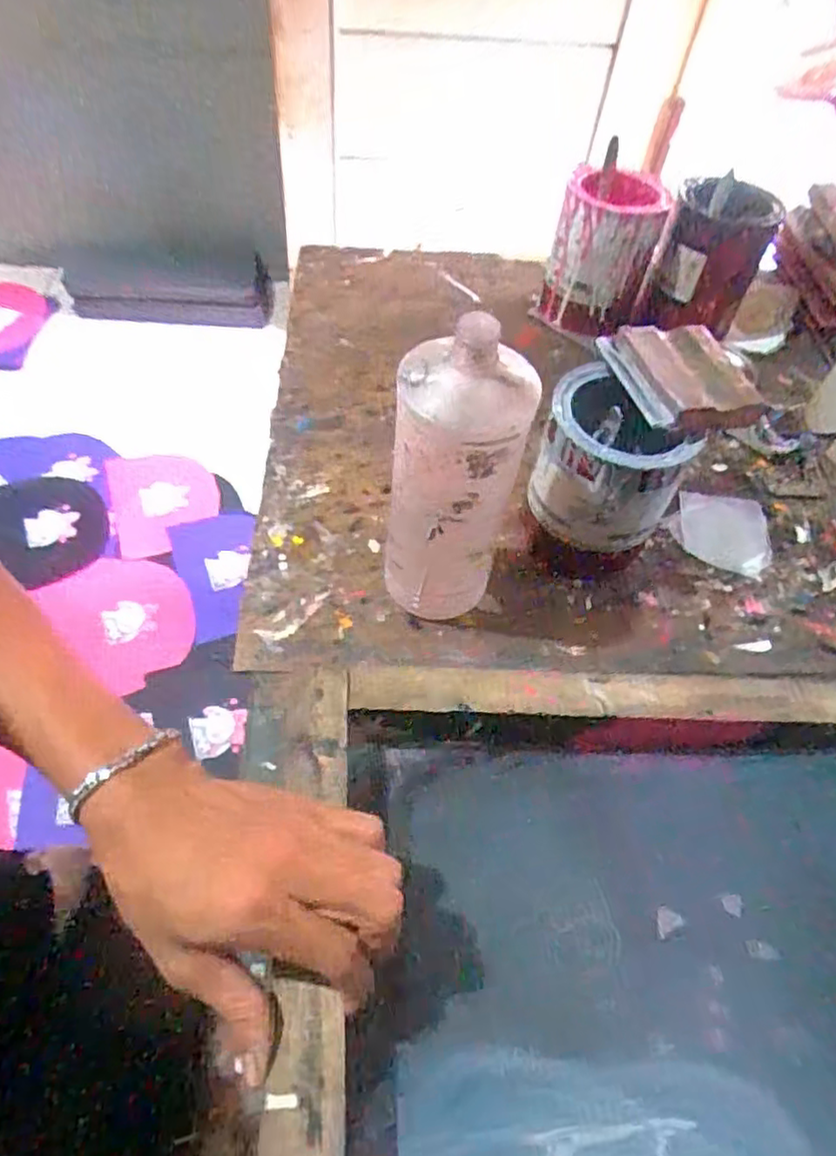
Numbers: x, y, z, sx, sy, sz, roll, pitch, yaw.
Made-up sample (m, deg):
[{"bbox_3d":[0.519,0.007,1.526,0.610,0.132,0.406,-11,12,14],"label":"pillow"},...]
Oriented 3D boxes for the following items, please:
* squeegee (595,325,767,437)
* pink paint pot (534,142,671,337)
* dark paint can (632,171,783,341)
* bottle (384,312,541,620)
[{"bbox_3d":[0.195,-0.149,0.482,0.091,0.027,0.102,-9,55,-13],"label":"squeegee"},{"bbox_3d":[0.210,-0.364,0.746,0.107,0.134,0.119,31,57,16],"label":"pink paint pot"},{"bbox_3d":[0.316,-0.358,0.745,0.117,0.132,0.094,3,54,-3],"label":"dark paint can"},{"bbox_3d":[0.023,-0.058,0.442,0.074,0.239,0.061,13,54,5],"label":"bottle"}]

